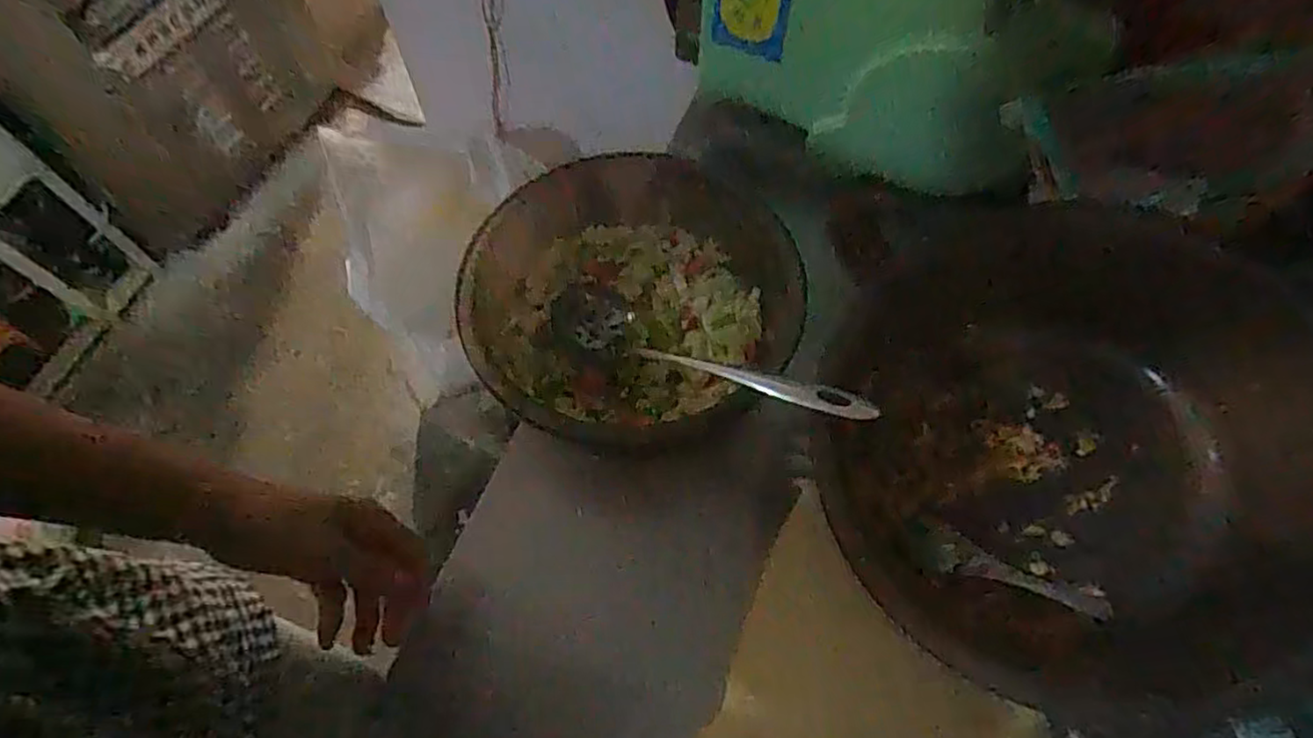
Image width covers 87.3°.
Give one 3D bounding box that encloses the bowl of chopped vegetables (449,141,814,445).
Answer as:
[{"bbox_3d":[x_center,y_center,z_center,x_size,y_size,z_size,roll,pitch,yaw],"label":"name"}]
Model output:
[{"bbox_3d":[-0.016,-0.077,0.572,0.263,0.110,0.252,0,65,0],"label":"bowl of chopped vegetables"}]

